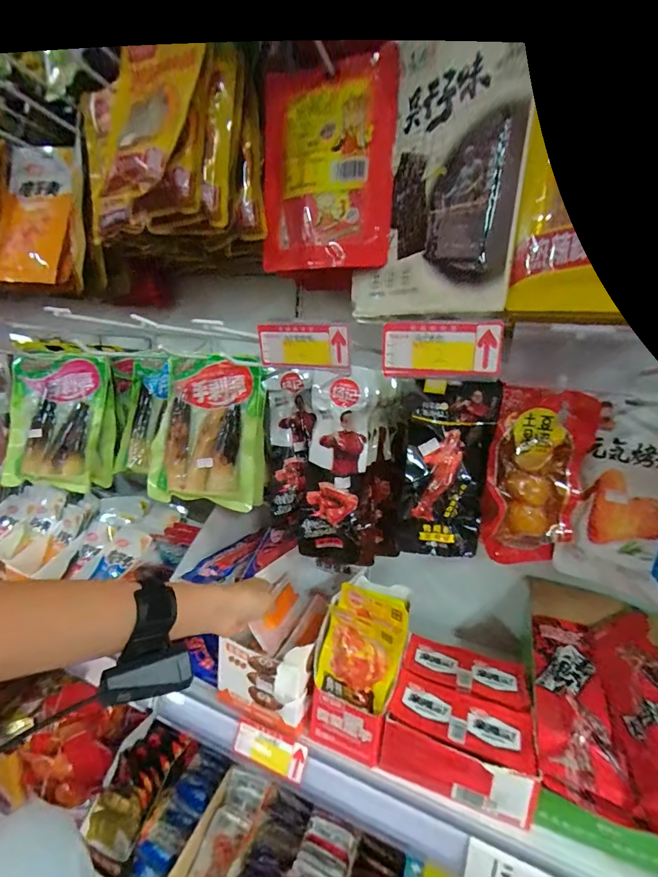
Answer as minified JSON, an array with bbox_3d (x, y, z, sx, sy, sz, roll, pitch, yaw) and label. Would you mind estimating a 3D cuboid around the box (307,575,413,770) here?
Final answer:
[{"bbox_3d":[0.034,0.254,0.464,0.094,0.164,0.083,6,12,12],"label":"box"}]

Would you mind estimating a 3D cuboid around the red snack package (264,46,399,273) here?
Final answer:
[{"bbox_3d":[-0.004,-0.317,0.480,0.175,0.225,0.036,12,11,27],"label":"red snack package"}]

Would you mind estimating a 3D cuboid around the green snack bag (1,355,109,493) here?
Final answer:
[{"bbox_3d":[-0.427,-0.027,0.640,0.148,0.204,0.027,2,-5,4],"label":"green snack bag"}]

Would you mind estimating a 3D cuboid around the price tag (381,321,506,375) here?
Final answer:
[{"bbox_3d":[0.086,-0.069,0.319,0.088,0.040,0.006,4,17,22],"label":"price tag"}]

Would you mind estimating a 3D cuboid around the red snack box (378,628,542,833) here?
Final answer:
[{"bbox_3d":[0.149,0.315,0.473,0.143,0.063,0.161,8,12,18],"label":"red snack box"}]

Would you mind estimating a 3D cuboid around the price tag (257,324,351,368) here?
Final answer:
[{"bbox_3d":[-0.024,-0.083,0.368,0.087,0.038,0.009,7,20,23],"label":"price tag"}]

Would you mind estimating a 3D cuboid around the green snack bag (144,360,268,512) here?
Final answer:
[{"bbox_3d":[-0.167,-0.011,0.557,0.146,0.193,0.056,7,12,12],"label":"green snack bag"}]

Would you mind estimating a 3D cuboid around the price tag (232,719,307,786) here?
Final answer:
[{"bbox_3d":[-0.067,0.349,0.458,0.086,0.035,0.004,7,-23,21],"label":"price tag"}]

